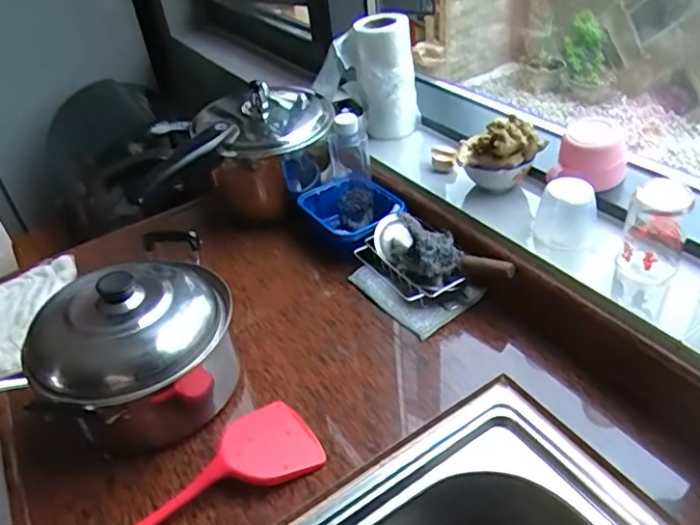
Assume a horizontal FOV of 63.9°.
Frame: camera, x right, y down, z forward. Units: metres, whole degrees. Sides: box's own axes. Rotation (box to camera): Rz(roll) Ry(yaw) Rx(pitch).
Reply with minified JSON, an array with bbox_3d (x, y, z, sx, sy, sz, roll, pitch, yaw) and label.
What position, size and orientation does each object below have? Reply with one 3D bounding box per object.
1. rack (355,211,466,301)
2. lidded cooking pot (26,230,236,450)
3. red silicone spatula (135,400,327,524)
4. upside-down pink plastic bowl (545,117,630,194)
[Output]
[{"bbox_3d":[0.080,-0.009,0.739,0.080,0.077,0.151,-27,42,-23],"label":"rack"},{"bbox_3d":[-0.233,0.085,0.627,0.210,0.154,0.201,-27,42,-23],"label":"lidded cooking pot"},{"bbox_3d":[-0.184,0.228,0.542,0.316,0.034,0.091,-23,42,-18],"label":"red silicone spatula"},{"bbox_3d":[0.297,-0.132,0.690,0.076,0.066,0.061,22,47,32],"label":"upside-down pink plastic bowl"}]

